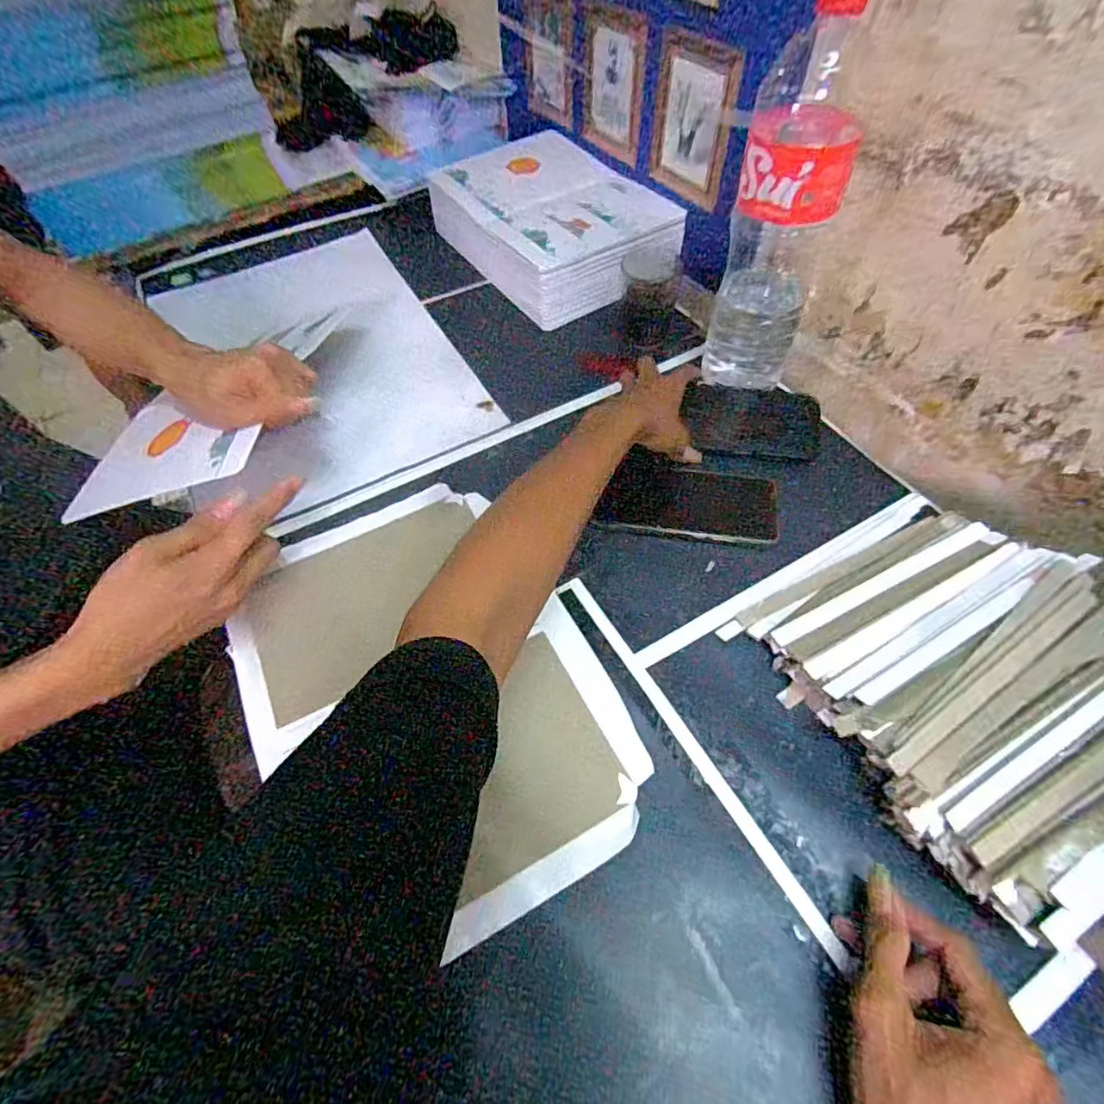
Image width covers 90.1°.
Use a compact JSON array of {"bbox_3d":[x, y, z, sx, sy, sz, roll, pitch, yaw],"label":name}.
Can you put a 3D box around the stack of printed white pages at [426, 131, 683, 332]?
[{"bbox_3d":[0.001,-0.442,0.742,0.225,0.066,0.340,-28,58,-16],"label":"stack of printed white pages"}]

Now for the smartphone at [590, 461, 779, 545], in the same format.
[{"bbox_3d":[0.132,-0.049,0.533,0.164,0.010,0.085,6,57,8],"label":"smartphone"}]

